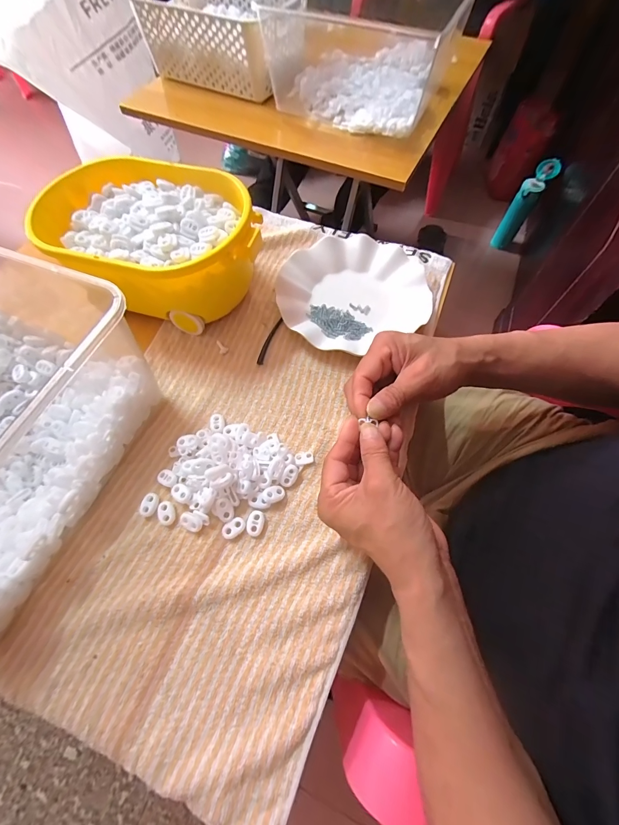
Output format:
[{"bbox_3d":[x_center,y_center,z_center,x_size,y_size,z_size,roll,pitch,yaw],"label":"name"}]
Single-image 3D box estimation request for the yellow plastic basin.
[{"bbox_3d":[-0.179,-0.194,0.392,0.262,0.109,0.163,12,66,7],"label":"yellow plastic basin"}]

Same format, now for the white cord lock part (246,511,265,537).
[{"bbox_3d":[-0.050,0.104,0.307,0.015,0.006,0.022,2,65,3],"label":"white cord lock part"}]

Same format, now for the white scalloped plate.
[{"bbox_3d":[0.051,-0.156,0.412,0.183,0.022,0.176,-1,65,1],"label":"white scalloped plate"}]

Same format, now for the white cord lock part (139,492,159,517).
[{"bbox_3d":[-0.154,0.088,0.315,0.016,0.005,0.022,11,66,7],"label":"white cord lock part"}]

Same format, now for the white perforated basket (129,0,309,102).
[{"bbox_3d":[-0.164,-0.746,0.641,0.299,0.109,0.208,25,68,13],"label":"white perforated basket"}]

